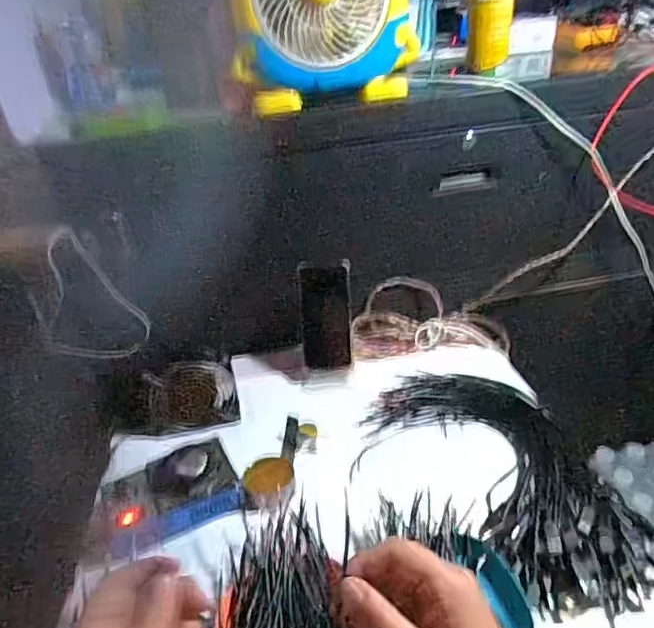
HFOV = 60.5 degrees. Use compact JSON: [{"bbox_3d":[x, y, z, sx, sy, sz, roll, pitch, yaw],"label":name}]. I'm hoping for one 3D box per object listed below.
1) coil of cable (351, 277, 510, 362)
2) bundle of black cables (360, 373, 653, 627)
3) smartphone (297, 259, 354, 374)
[{"bbox_3d":[0.173,0.022,0.918,0.273,0.117,0.111,-6,32,-1],"label":"coil of cable"},{"bbox_3d":[0.223,0.182,0.683,0.220,0.056,0.391,-20,35,-22],"label":"bundle of black cables"},{"bbox_3d":[-0.001,0.007,0.869,0.079,0.166,0.009,-5,0,10],"label":"smartphone"}]

